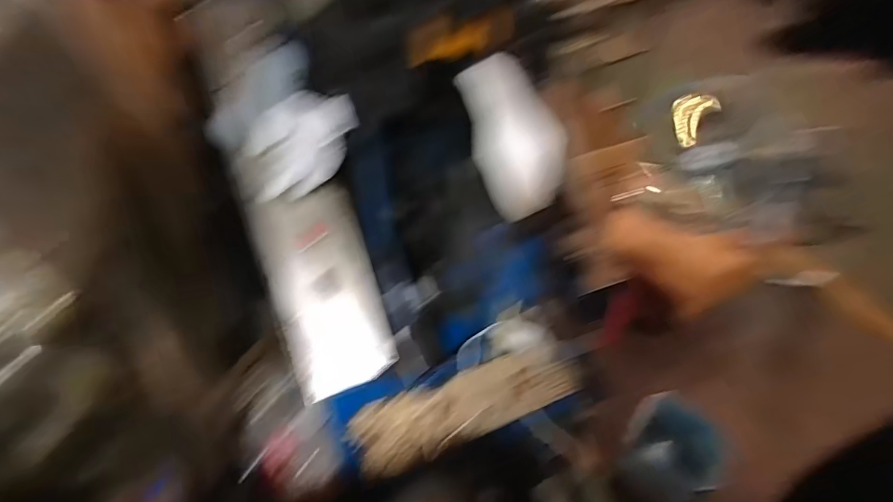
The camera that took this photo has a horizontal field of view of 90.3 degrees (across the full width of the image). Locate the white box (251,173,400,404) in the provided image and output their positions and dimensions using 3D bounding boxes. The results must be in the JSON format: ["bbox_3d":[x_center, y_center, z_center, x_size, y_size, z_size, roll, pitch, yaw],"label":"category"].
[{"bbox_3d":[-0.207,0.067,0.783,0.155,0.044,0.342,-17,88,-25],"label":"white box"}]

